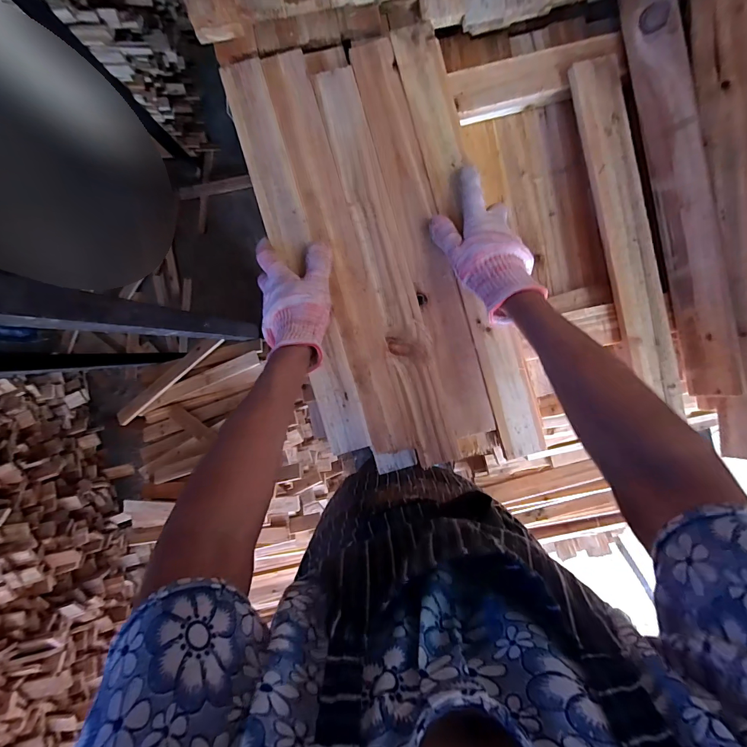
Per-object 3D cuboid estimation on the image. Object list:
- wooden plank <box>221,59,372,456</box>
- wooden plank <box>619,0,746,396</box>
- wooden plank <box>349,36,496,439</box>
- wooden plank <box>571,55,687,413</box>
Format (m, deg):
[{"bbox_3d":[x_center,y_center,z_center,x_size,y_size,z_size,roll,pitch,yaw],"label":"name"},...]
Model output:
[{"bbox_3d":[-0.096,-0.140,0.462,0.053,0.010,0.491,-16,92,3],"label":"wooden plank"},{"bbox_3d":[0.372,-0.222,0.453,0.012,0.054,0.500,-13,93,-36],"label":"wooden plank"},{"bbox_3d":[0.061,-0.161,0.462,0.053,0.018,0.488,-16,90,3],"label":"wooden plank"},{"bbox_3d":[0.320,-0.177,0.469,0.054,0.021,0.425,-13,90,3],"label":"wooden plank"}]

